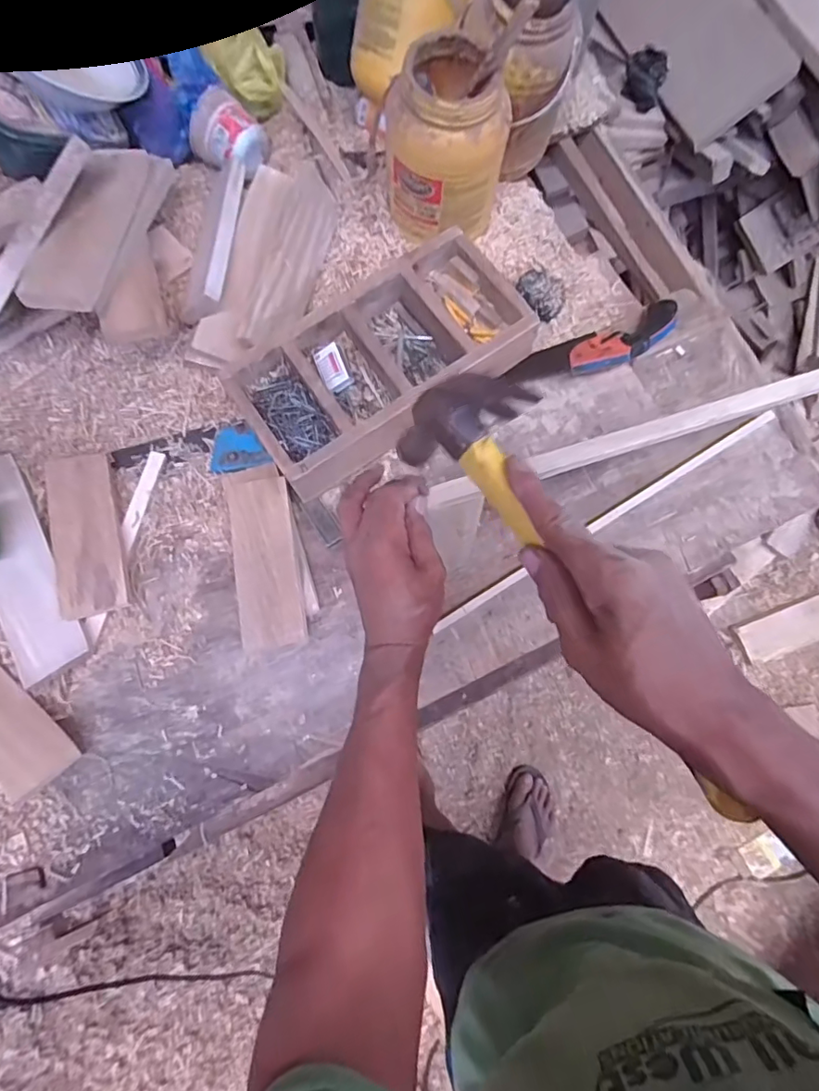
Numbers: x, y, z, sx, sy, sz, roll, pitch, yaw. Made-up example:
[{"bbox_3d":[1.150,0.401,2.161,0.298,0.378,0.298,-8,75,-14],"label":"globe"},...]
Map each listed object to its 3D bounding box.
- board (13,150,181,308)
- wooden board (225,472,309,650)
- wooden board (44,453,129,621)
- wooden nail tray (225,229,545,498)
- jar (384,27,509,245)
[{"bbox_3d":[-0.376,-0.394,0.650,0.084,0.015,0.286,20,63,-25],"label":"board"},{"bbox_3d":[-0.174,0.019,0.641,0.075,0.012,0.203,-11,76,-7],"label":"wooden board"},{"bbox_3d":[-0.396,-0.018,0.646,0.072,0.020,0.207,-12,74,-21],"label":"wooden board"},{"bbox_3d":[-0.032,-0.230,0.691,0.367,0.092,0.200,-35,75,-9],"label":"wooden nail tray"},{"bbox_3d":[0.055,-0.530,0.705,0.136,0.197,0.135,0,73,2],"label":"jar"}]

